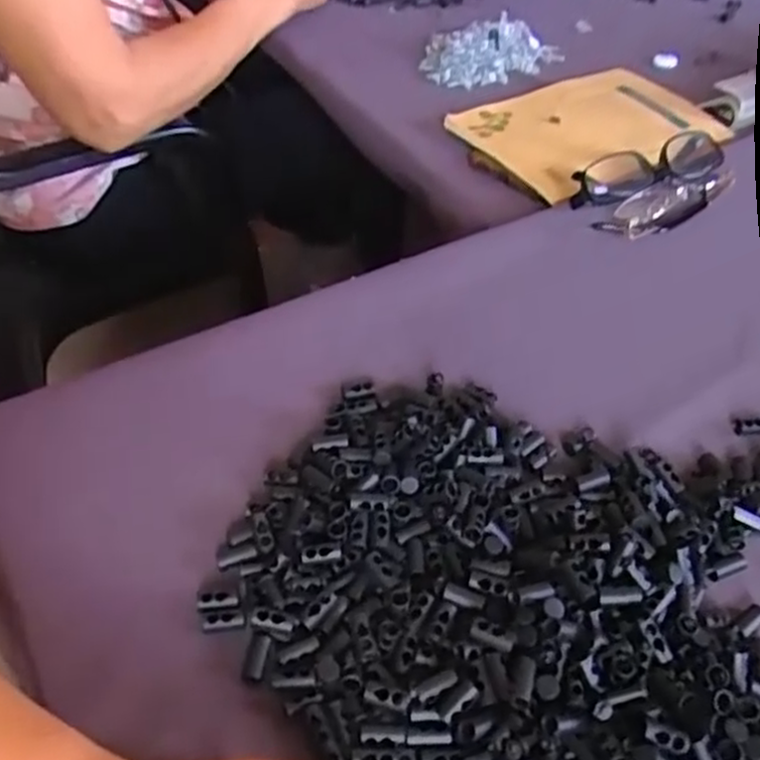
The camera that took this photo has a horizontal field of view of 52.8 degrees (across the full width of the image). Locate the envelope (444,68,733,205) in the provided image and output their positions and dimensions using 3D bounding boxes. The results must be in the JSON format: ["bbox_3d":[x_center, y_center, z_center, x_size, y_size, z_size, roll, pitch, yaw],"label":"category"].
[{"bbox_3d":[0.175,-0.217,0.649,0.218,0.017,0.148,-29,59,-27],"label":"envelope"}]

